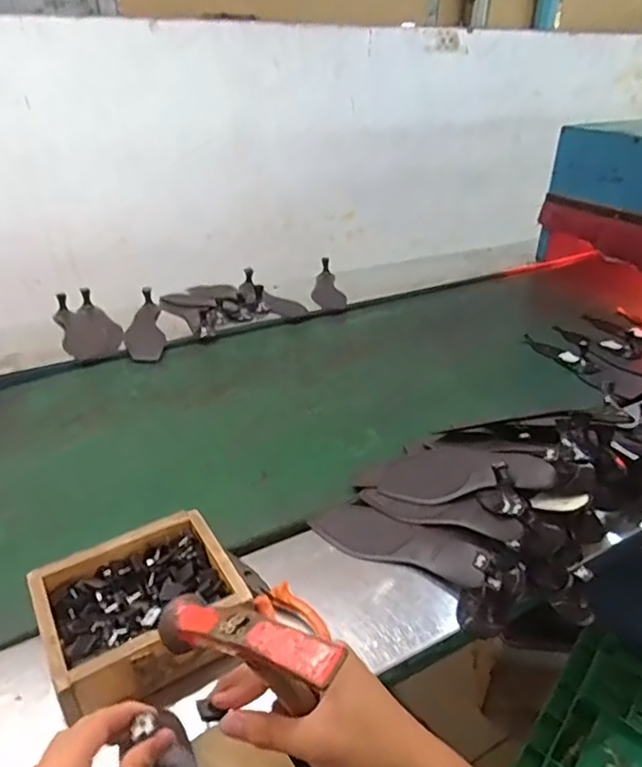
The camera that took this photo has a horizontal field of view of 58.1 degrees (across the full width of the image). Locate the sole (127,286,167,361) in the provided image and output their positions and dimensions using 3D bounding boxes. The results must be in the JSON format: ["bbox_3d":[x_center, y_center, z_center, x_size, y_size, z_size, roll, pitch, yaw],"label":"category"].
[{"bbox_3d":[-0.359,-0.124,1.176,0.075,0.049,0.231,-7,32,-13],"label":"sole"}]

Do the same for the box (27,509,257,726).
[{"bbox_3d":[-0.176,0.226,0.577,0.178,0.070,0.161,-17,35,-27],"label":"box"}]

